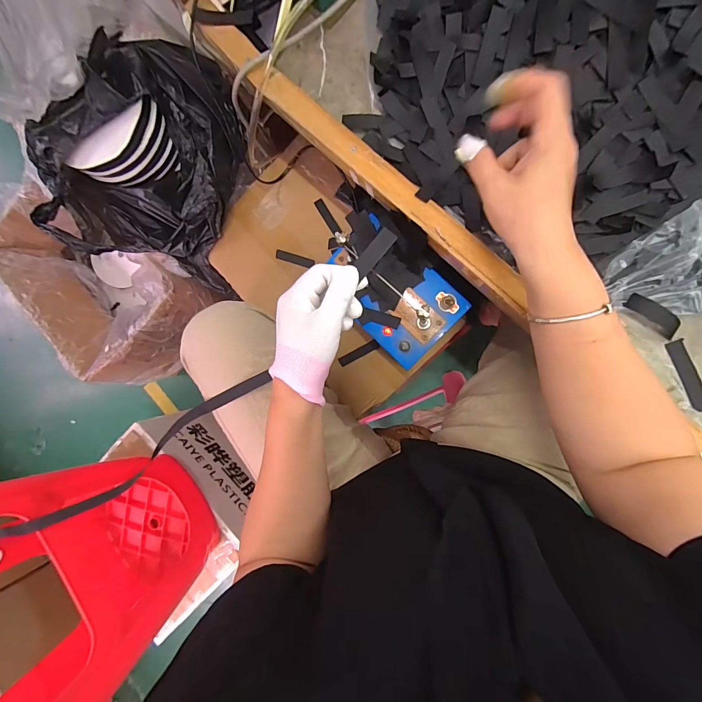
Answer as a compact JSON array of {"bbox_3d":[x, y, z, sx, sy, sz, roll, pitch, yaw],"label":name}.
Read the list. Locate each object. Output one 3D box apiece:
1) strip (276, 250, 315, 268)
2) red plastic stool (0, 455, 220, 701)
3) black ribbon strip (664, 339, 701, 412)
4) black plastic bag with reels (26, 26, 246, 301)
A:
[{"bbox_3d":[-0.095,-0.157,0.604,0.067,0.006,0.015,18,92,10],"label":"strip"},{"bbox_3d":[-0.483,0.387,0.614,0.367,0.454,0.352,-35,84,8],"label":"red plastic stool"},{"bbox_3d":[0.325,0.023,0.340,0.019,0.004,0.069,-19,85,7],"label":"black ribbon strip"},{"bbox_3d":[-0.347,-0.312,0.598,0.304,0.146,0.325,18,92,10],"label":"black plastic bag with reels"}]

